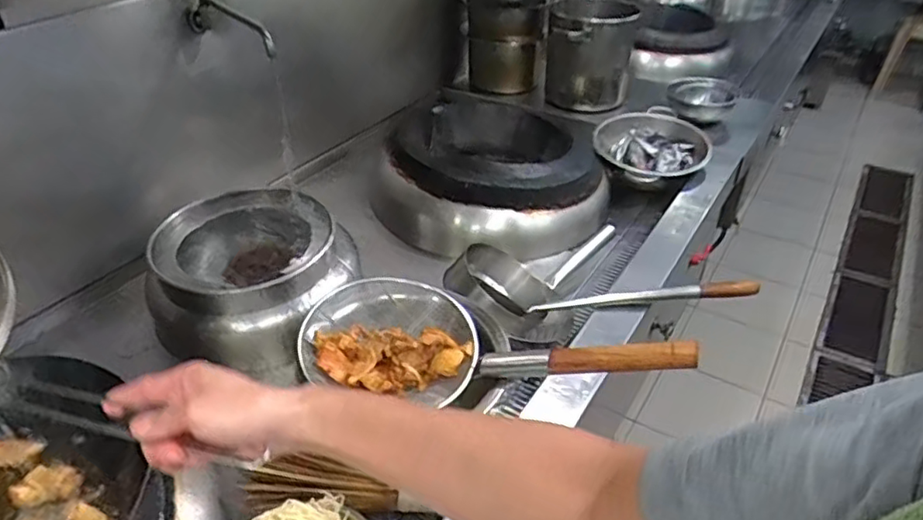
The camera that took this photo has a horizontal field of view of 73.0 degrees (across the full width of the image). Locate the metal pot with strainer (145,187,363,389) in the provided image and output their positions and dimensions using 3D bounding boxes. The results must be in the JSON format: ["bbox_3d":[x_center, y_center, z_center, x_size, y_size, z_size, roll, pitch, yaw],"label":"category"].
[{"bbox_3d":[-0.347,0.030,1.052,0.275,0.191,0.291,-1,37,1],"label":"metal pot with strainer"}]

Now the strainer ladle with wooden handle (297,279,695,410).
[{"bbox_3d":[0.036,0.105,0.834,0.489,0.113,0.177,5,37,9],"label":"strainer ladle with wooden handle"}]

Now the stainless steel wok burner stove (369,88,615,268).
[{"bbox_3d":[0.079,-0.193,1.349,0.539,0.185,0.435,-25,43,-28],"label":"stainless steel wok burner stove"}]

